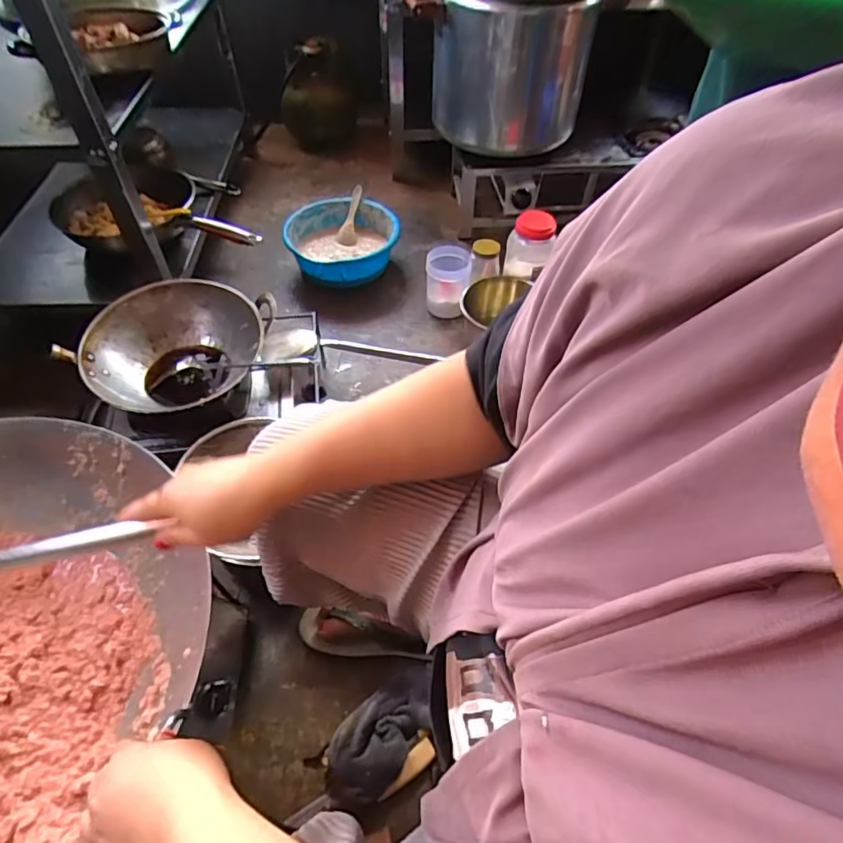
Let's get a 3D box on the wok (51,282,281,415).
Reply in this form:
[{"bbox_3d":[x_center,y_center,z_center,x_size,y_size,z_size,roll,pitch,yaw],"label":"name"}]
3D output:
[{"bbox_3d":[-0.412,-0.121,0.945,0.262,0.125,0.291,31,57,21],"label":"wok"}]

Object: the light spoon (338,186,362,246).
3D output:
[{"bbox_3d":[-0.176,-0.519,1.383,0.049,0.022,0.161,9,83,6],"label":"light spoon"}]

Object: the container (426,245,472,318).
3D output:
[{"bbox_3d":[0.059,-0.322,1.251,0.095,0.116,0.110,5,51,2],"label":"container"}]

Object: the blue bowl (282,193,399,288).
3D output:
[{"bbox_3d":[-0.194,-0.441,1.364,0.259,0.113,0.246,1,51,-1],"label":"blue bowl"}]

